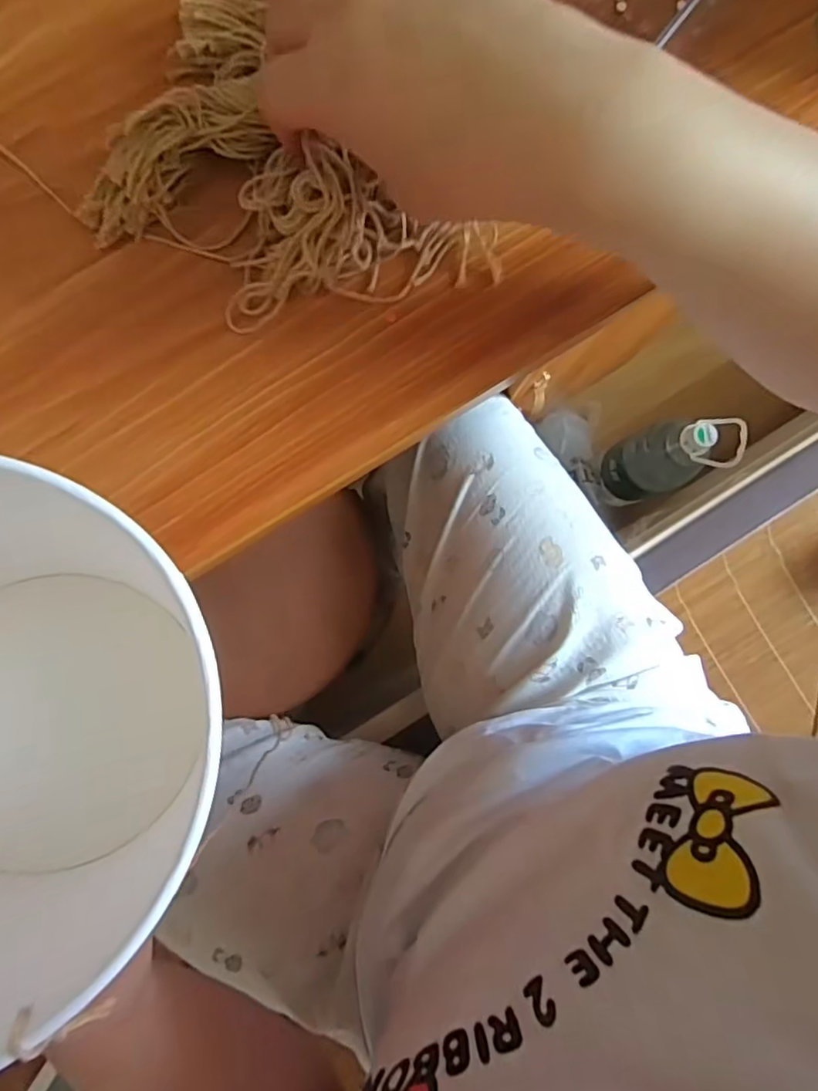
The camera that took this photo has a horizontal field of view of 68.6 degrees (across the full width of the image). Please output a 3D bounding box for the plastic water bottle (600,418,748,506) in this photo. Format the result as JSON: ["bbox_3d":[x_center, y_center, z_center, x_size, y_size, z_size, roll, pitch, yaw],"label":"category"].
[{"bbox_3d":[0.367,-0.130,0.888,0.100,0.270,0.096,0,88,-2],"label":"plastic water bottle"}]

